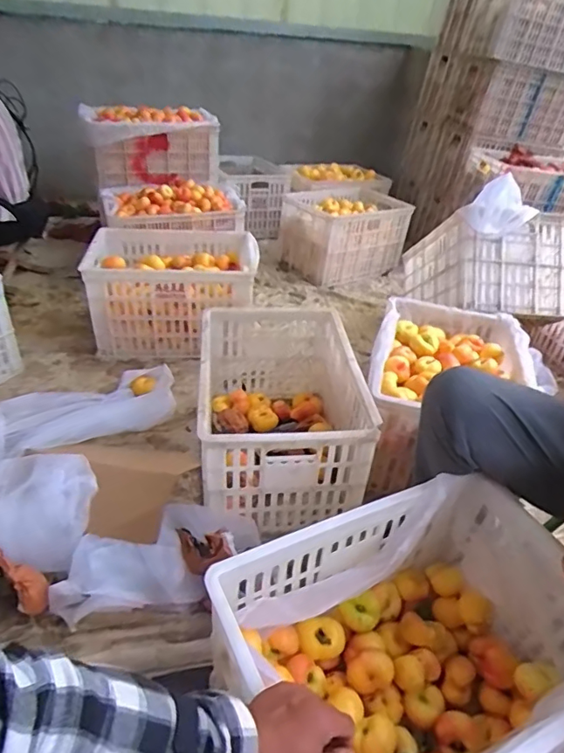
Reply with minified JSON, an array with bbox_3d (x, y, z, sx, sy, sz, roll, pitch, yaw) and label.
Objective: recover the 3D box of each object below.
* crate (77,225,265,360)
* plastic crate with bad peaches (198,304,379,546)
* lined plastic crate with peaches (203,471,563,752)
[{"bbox_3d":[-0.333,-0.287,1.570,0.472,0.258,0.368,-4,36,-12],"label":"crate"},{"bbox_3d":[-0.009,0.049,1.145,0.328,0.238,0.495,-1,35,-7],"label":"plastic crate with bad peaches"},{"bbox_3d":[0.188,0.402,0.705,0.496,0.266,0.355,-14,39,-24],"label":"lined plastic crate with peaches"}]

